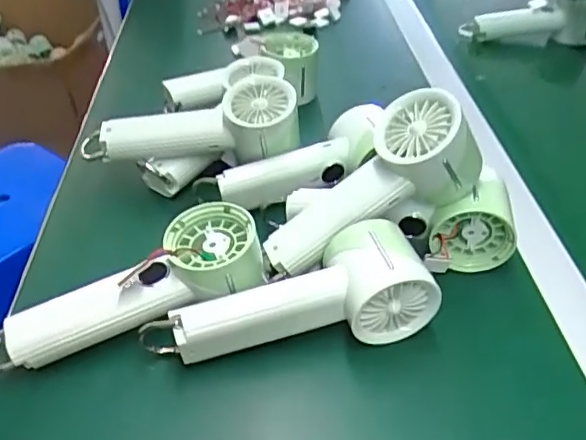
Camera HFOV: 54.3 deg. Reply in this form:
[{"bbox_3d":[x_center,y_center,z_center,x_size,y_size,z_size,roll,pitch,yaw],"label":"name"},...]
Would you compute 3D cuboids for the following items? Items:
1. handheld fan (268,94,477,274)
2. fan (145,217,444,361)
[{"bbox_3d":[0.062,-0.020,0.442,0.176,0.076,0.071,-37,37,21],"label":"handheld fan"},{"bbox_3d":[-0.002,0.046,0.385,0.193,0.065,0.063,-7,42,-9],"label":"fan"}]

